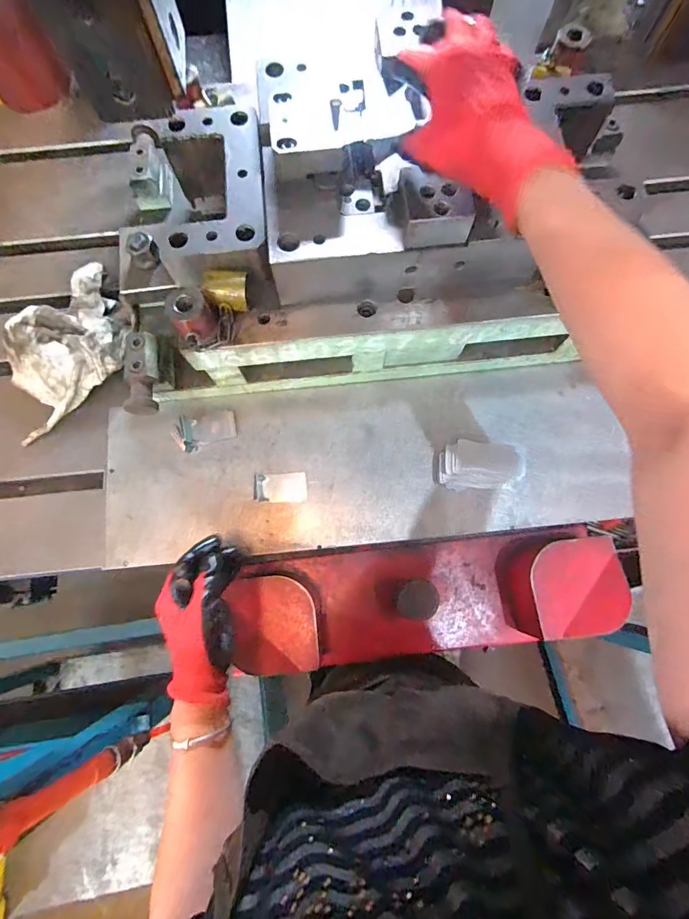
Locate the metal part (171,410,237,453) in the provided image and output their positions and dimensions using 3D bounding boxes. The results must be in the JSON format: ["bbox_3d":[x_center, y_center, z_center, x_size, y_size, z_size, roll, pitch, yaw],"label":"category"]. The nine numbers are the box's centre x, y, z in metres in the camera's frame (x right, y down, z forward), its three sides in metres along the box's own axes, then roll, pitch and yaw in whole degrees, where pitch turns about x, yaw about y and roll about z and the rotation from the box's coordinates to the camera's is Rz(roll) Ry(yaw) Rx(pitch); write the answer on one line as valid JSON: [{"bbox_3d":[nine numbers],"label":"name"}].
[{"bbox_3d":[-0.185,-0.043,0.549,0.075,0.033,0.042,-21,77,-5],"label":"metal part"}]

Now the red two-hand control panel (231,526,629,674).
[{"bbox_3d":[0.090,0.198,0.571,0.447,0.109,0.146,-6,76,-4],"label":"red two-hand control panel"}]

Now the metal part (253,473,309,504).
[{"bbox_3d":[-0.083,0.035,0.535,0.065,0.027,0.039,-3,76,0],"label":"metal part"}]

